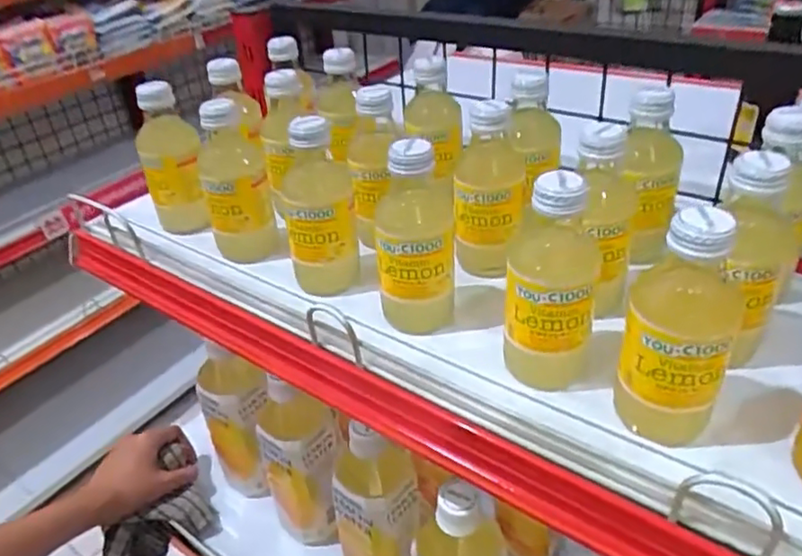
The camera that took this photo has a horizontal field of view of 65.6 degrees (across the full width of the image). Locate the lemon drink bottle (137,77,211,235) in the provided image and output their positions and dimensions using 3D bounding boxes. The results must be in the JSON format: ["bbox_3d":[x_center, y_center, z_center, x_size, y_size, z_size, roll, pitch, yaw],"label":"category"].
[{"bbox_3d":[-0.199,-0.099,0.541,0.053,0.125,0.042,-16,37,-16],"label":"lemon drink bottle"}]

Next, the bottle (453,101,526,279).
[{"bbox_3d":[0.065,-0.065,0.459,0.051,0.120,0.053,0,35,7],"label":"bottle"}]

